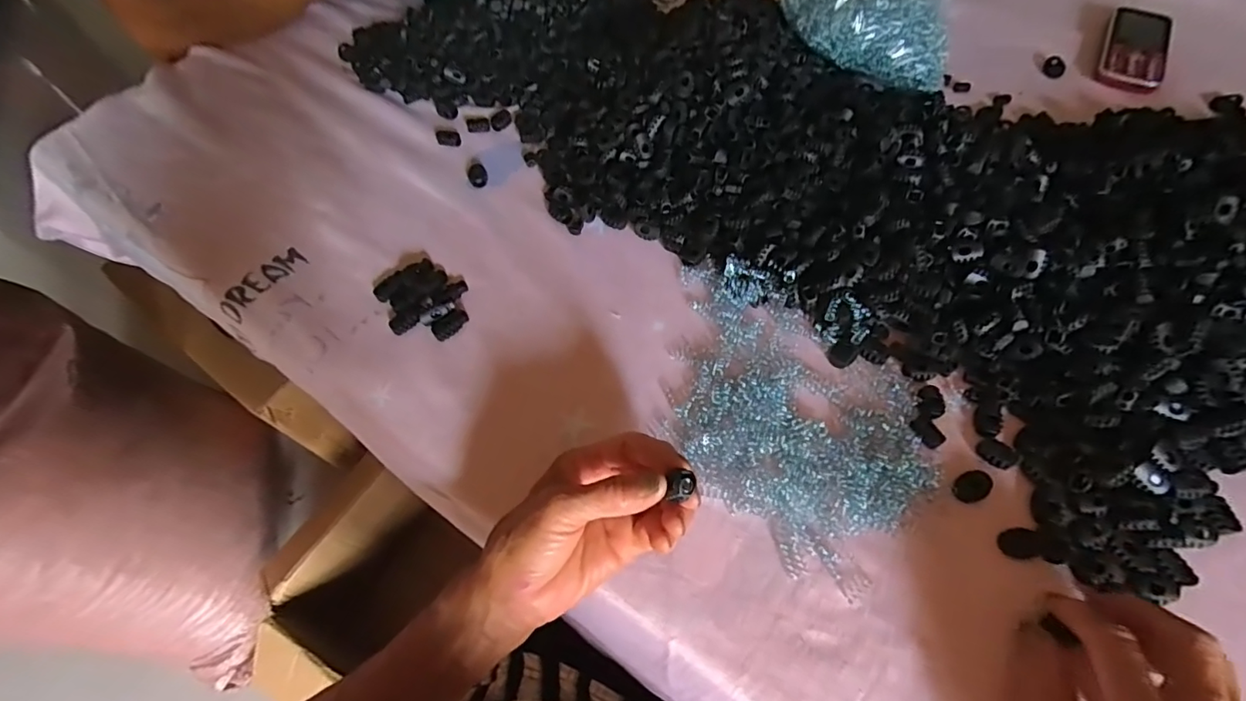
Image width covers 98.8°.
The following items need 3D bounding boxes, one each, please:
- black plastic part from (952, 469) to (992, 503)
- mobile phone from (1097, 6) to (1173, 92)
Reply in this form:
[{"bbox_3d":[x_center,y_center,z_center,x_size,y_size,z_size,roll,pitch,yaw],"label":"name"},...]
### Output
[{"bbox_3d":[0.220,0.085,0.334,0.024,0.007,0.017,-28,63,-13],"label":"black plastic part"},{"bbox_3d":[0.513,-0.303,0.533,0.054,0.014,0.117,27,65,17],"label":"mobile phone"}]

